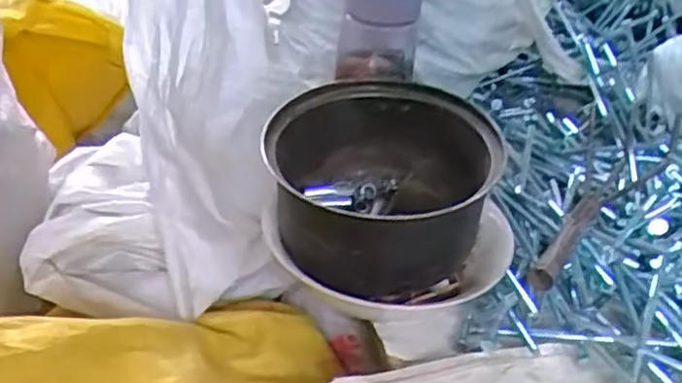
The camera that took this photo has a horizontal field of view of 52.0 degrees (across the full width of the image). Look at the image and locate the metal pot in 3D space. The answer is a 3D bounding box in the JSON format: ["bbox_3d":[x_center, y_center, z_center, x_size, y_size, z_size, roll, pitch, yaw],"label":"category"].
[{"bbox_3d":[0.038,0.011,0.562,0.168,0.123,0.183,4,35,-2],"label":"metal pot"}]

